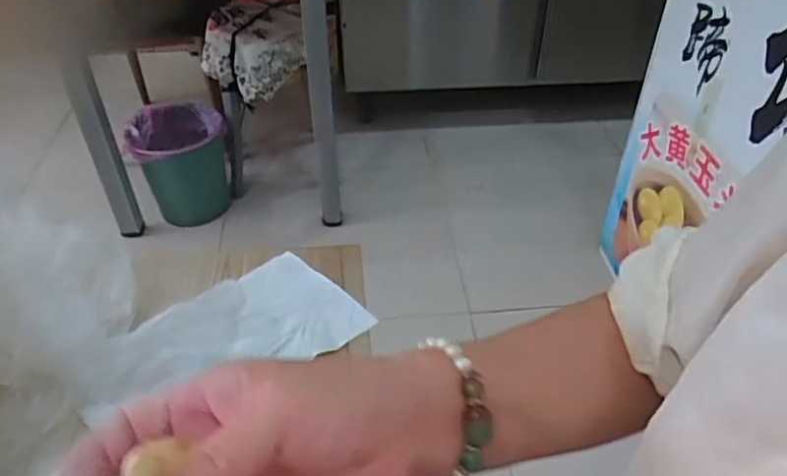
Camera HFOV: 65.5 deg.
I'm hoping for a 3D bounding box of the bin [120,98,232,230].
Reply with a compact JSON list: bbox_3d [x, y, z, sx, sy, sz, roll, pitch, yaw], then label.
[{"bbox_3d":[-0.526,-0.155,1.552,0.235,0.292,0.218,-13,43,-15],"label":"bin"}]

